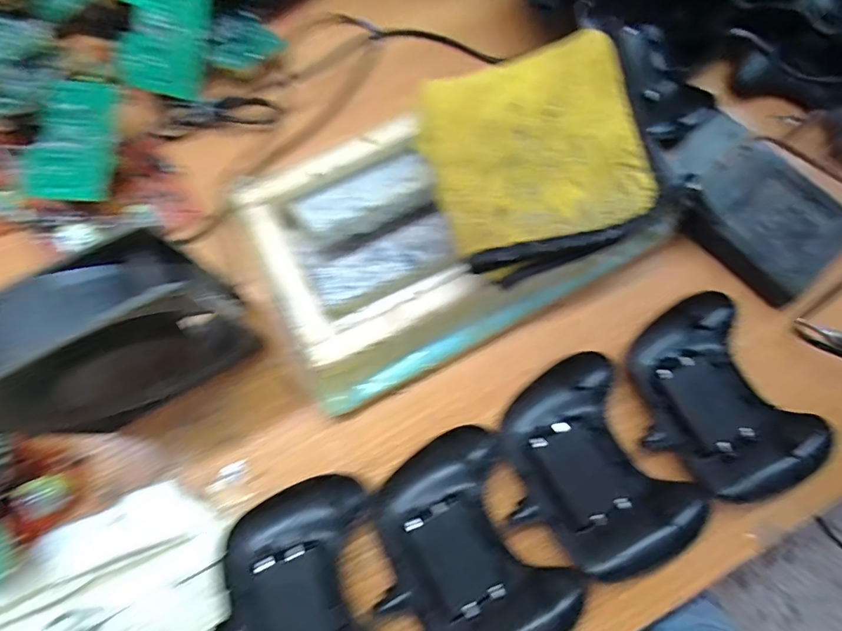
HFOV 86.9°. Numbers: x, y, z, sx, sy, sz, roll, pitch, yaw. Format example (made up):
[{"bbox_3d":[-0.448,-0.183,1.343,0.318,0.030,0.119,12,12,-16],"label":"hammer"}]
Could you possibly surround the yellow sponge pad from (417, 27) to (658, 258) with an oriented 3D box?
[{"bbox_3d":[0.069,-0.107,0.272,0.133,0.020,0.120,-14,75,-6],"label":"yellow sponge pad"}]

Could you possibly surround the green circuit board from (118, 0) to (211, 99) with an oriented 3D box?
[{"bbox_3d":[-0.194,-0.217,0.334,0.061,0.007,0.091,9,100,-12],"label":"green circuit board"}]

